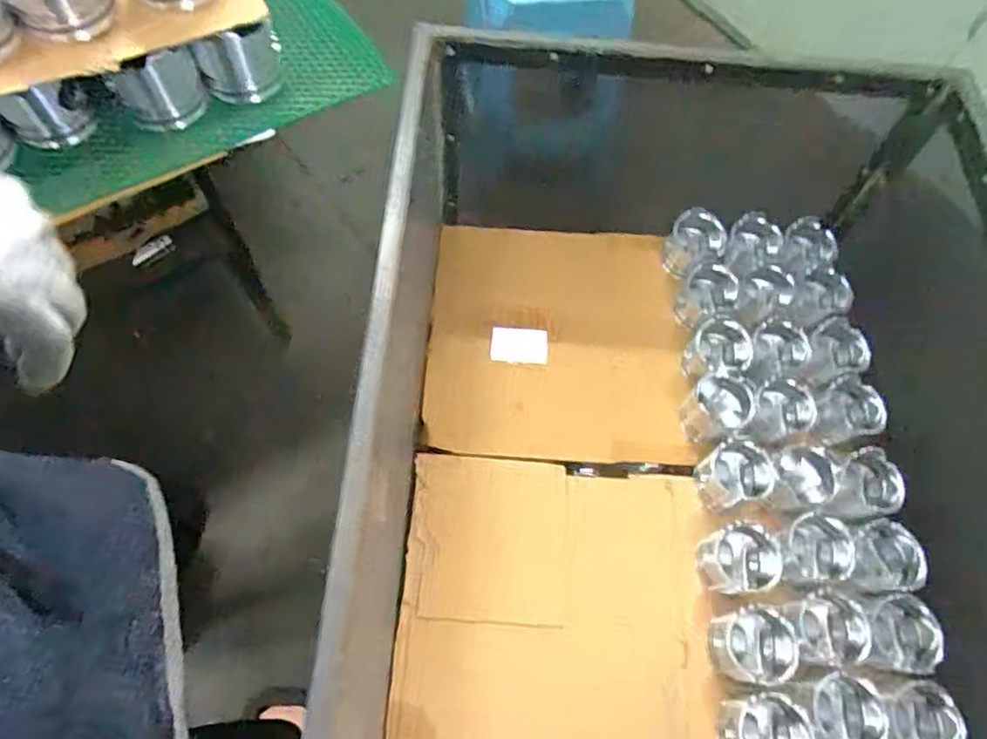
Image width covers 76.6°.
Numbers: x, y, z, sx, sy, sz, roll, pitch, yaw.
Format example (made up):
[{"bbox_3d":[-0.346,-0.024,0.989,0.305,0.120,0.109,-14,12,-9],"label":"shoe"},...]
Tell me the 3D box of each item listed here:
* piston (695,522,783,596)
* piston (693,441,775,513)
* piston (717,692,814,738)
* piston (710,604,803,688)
[{"bbox_3d":[0.342,0.267,0.872,0.092,0.080,0.088,1,63,-3],"label":"piston"},{"bbox_3d":[0.355,0.157,0.923,0.090,0.084,0.084,1,63,-3],"label":"piston"},{"bbox_3d":[0.335,0.455,0.776,0.087,0.083,0.088,1,63,-3],"label":"piston"},{"bbox_3d":[0.335,0.364,0.823,0.091,0.080,0.086,5,63,-1],"label":"piston"}]

